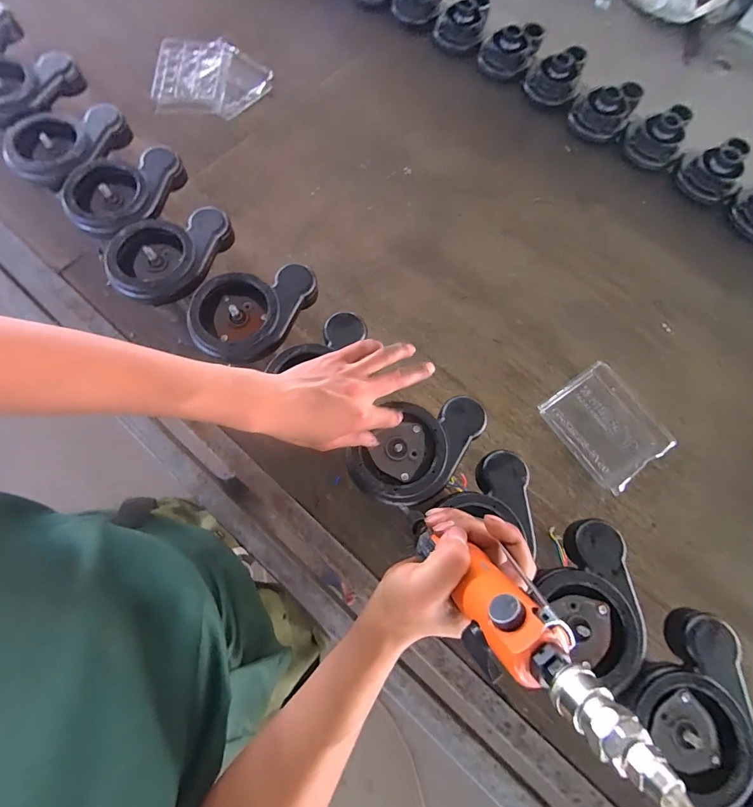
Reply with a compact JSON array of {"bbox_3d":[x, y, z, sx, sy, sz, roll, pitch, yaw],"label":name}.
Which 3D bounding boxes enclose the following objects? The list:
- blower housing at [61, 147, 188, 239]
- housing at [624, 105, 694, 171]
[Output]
[{"bbox_3d":[-0.351,-0.296,0.546,0.165,0.038,0.113,-25,75,-9],"label":"blower housing"},{"bbox_3d":[0.575,-0.549,0.798,0.112,0.071,0.091,34,74,8],"label":"housing"}]

